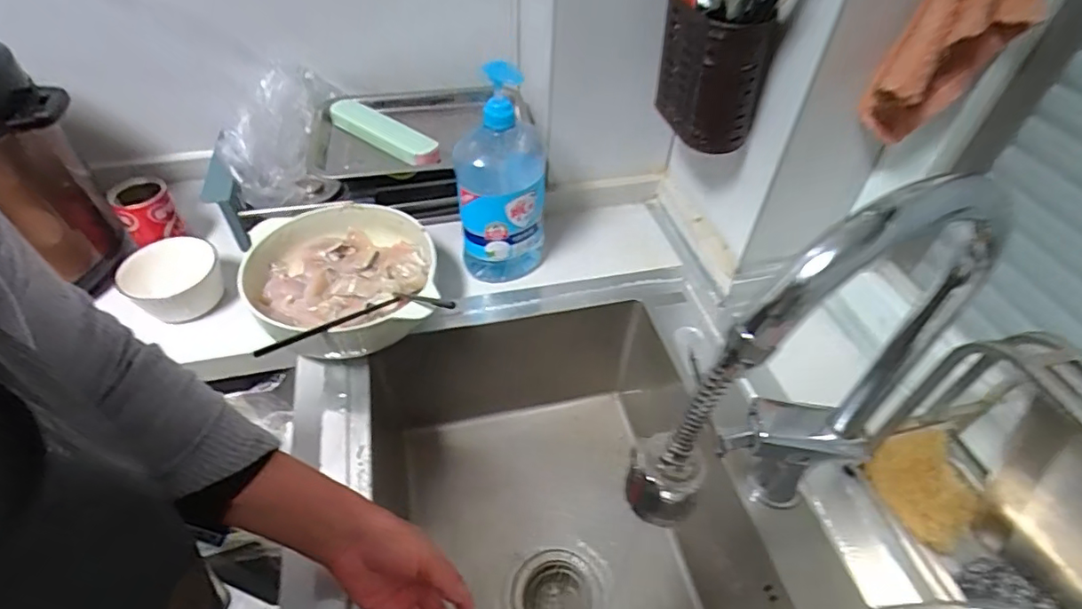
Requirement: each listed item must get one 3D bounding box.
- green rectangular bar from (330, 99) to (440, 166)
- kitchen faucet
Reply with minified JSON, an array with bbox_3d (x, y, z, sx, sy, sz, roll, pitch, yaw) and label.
[{"bbox_3d":[-0.217,-0.238,0.756,0.194,0.028,0.042,29,51,23],"label":"green rectangular bar"},{"bbox_3d":[0.169,0.084,0.385,0.216,0.380,0.083,-31,54,-29],"label":"kitchen faucet"}]

